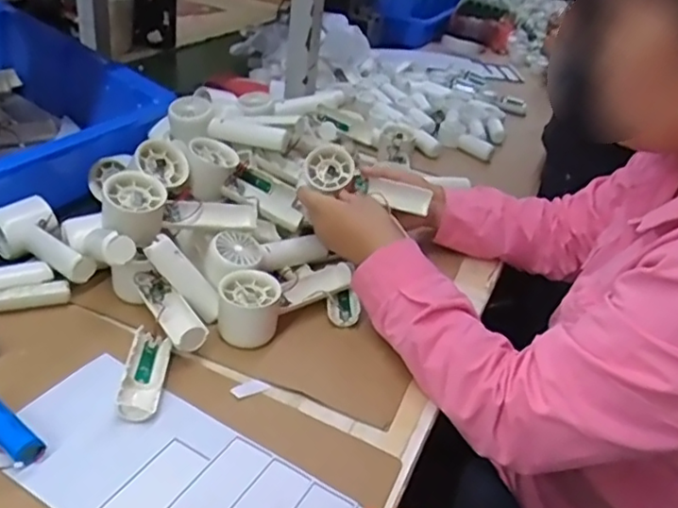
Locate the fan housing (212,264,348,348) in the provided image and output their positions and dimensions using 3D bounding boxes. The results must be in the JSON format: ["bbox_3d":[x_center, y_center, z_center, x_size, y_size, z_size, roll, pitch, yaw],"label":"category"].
[{"bbox_3d":[-0.053,0.037,0.622,0.063,0.050,0.154,31,38,28],"label":"fan housing"}]

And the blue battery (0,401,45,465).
[{"bbox_3d":[-0.250,0.129,0.461,0.074,0.022,0.021,27,36,25],"label":"blue battery"}]

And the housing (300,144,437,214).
[{"bbox_3d":[0.034,-0.082,0.712,0.148,0.040,0.046,21,33,-7],"label":"housing"}]

